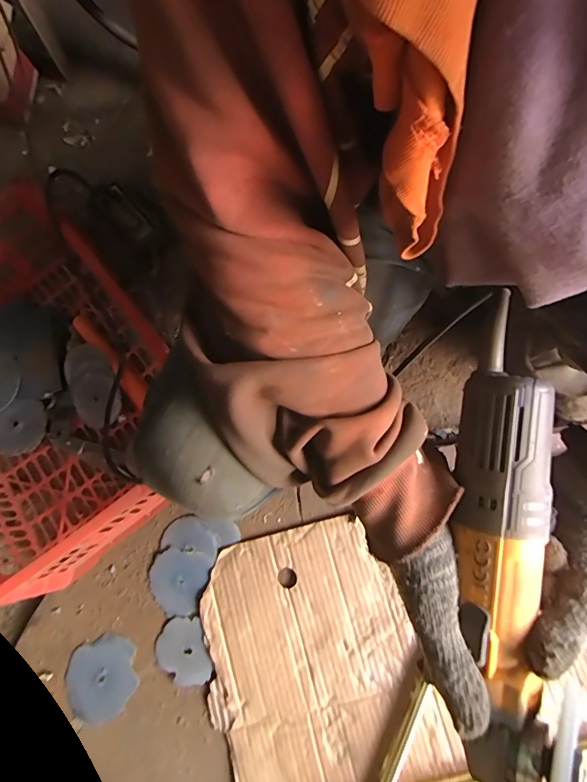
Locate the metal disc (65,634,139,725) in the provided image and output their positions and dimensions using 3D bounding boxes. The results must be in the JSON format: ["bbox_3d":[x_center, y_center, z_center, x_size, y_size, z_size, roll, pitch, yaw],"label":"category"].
[{"bbox_3d":[-0.249,0.374,0.522,0.088,0.004,0.094,-1,79,4],"label":"metal disc"}]

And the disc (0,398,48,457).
[{"bbox_3d":[-0.396,0.052,0.579,0.085,0.004,0.078,0,76,0],"label":"disc"}]

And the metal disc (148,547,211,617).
[{"bbox_3d":[-0.156,0.253,0.537,0.075,0.007,0.079,0,76,0],"label":"metal disc"}]

